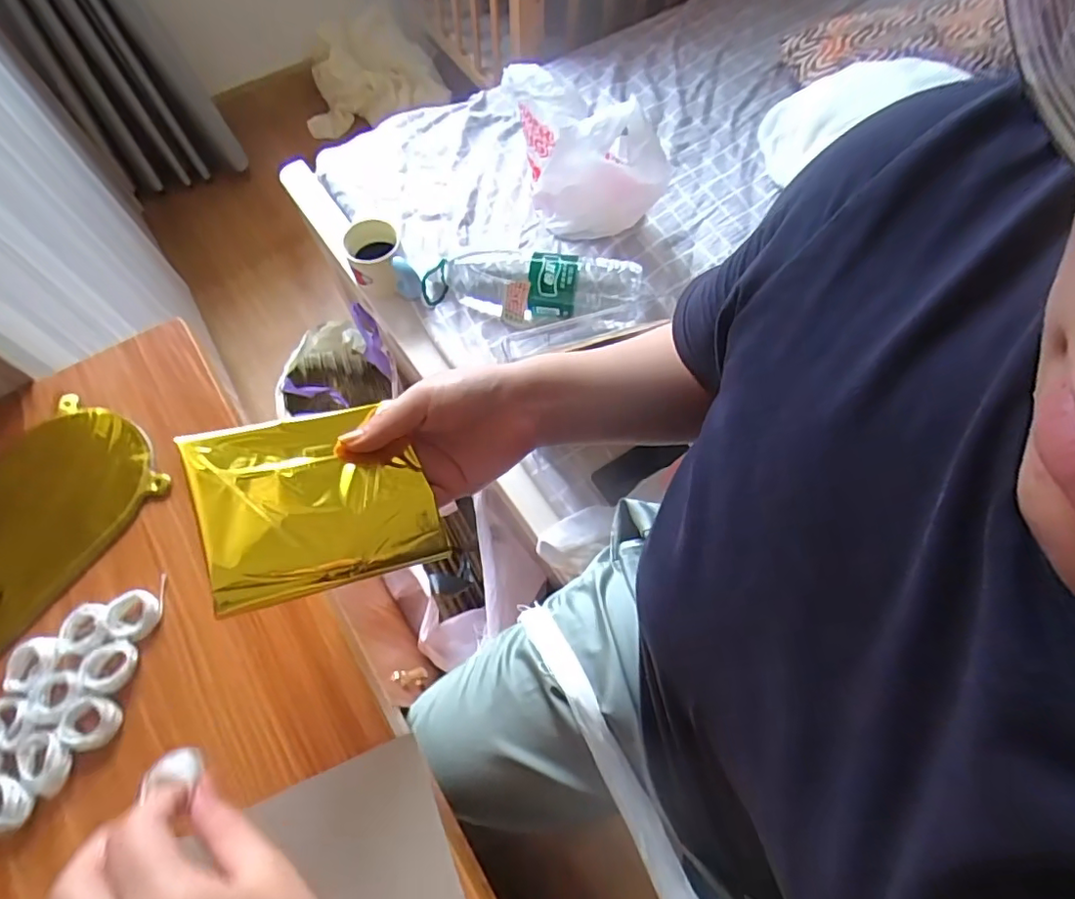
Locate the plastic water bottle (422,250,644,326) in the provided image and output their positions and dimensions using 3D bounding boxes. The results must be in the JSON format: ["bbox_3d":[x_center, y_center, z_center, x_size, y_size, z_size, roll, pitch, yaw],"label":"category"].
[{"bbox_3d":[-0.012,-0.249,0.875,0.311,0.093,0.097,10,66,5],"label":"plastic water bottle"}]

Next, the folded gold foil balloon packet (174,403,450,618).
[{"bbox_3d":[-0.126,0.026,0.331,0.123,0.009,0.107,-12,69,-35],"label":"folded gold foil balloon packet"}]

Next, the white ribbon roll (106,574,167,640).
[{"bbox_3d":[-0.257,0.101,0.367,0.030,0.008,0.039,-4,65,-3],"label":"white ribbon roll"}]

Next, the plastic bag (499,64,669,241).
[{"bbox_3d":[0.075,-0.447,0.860,0.246,0.206,0.116,13,66,7],"label":"plastic bag"}]

